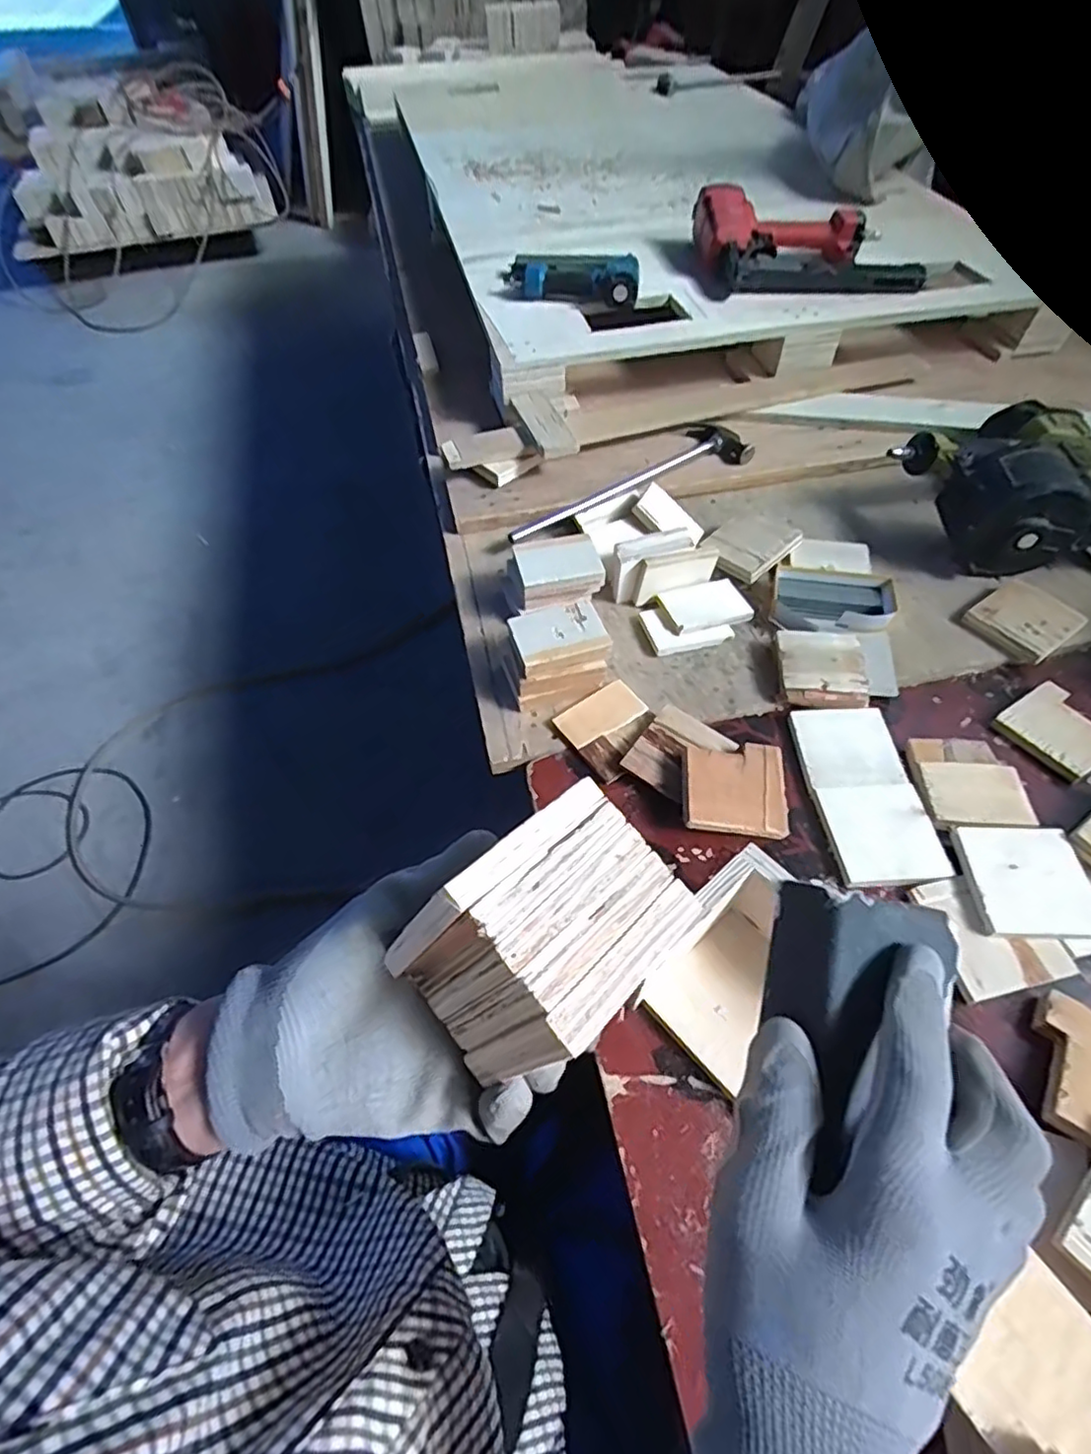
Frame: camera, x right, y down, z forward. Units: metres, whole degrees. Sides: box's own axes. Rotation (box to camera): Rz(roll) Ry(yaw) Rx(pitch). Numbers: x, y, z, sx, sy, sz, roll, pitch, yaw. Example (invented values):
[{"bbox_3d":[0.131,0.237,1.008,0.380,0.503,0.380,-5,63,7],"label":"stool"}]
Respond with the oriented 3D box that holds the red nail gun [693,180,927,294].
[{"bbox_3d":[0.397,-0.742,0.968,0.315,0.073,0.236,-3,56,-1],"label":"red nail gun"}]

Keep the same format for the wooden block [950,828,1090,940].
[{"bbox_3d":[0.389,0.125,0.510,0.089,0.015,0.089,1,56,2],"label":"wooden block"}]

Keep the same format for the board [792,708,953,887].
[{"bbox_3d":[0.290,0.059,0.578,0.089,0.017,0.174,-6,58,-4],"label":"board"}]

